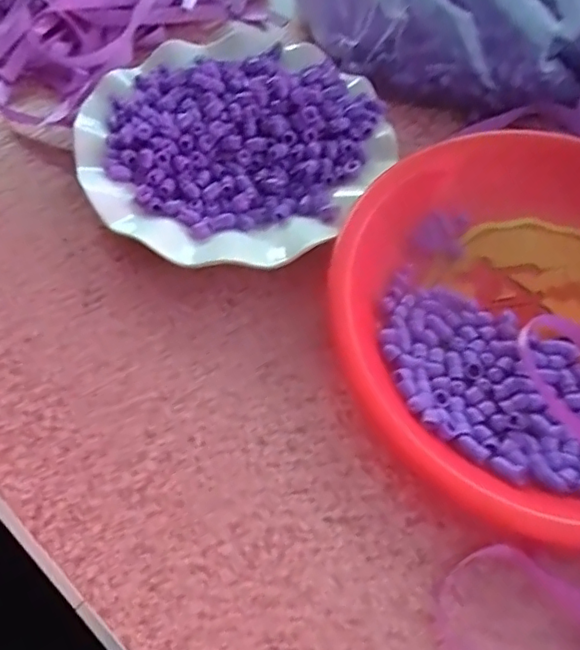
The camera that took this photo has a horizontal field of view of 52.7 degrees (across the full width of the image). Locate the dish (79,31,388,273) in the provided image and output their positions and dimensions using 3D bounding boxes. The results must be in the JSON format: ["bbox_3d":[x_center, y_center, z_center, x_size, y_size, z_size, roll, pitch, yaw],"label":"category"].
[{"bbox_3d":[-0.034,-0.113,0.357,0.173,0.024,0.179,1,60,-2],"label":"dish"}]

